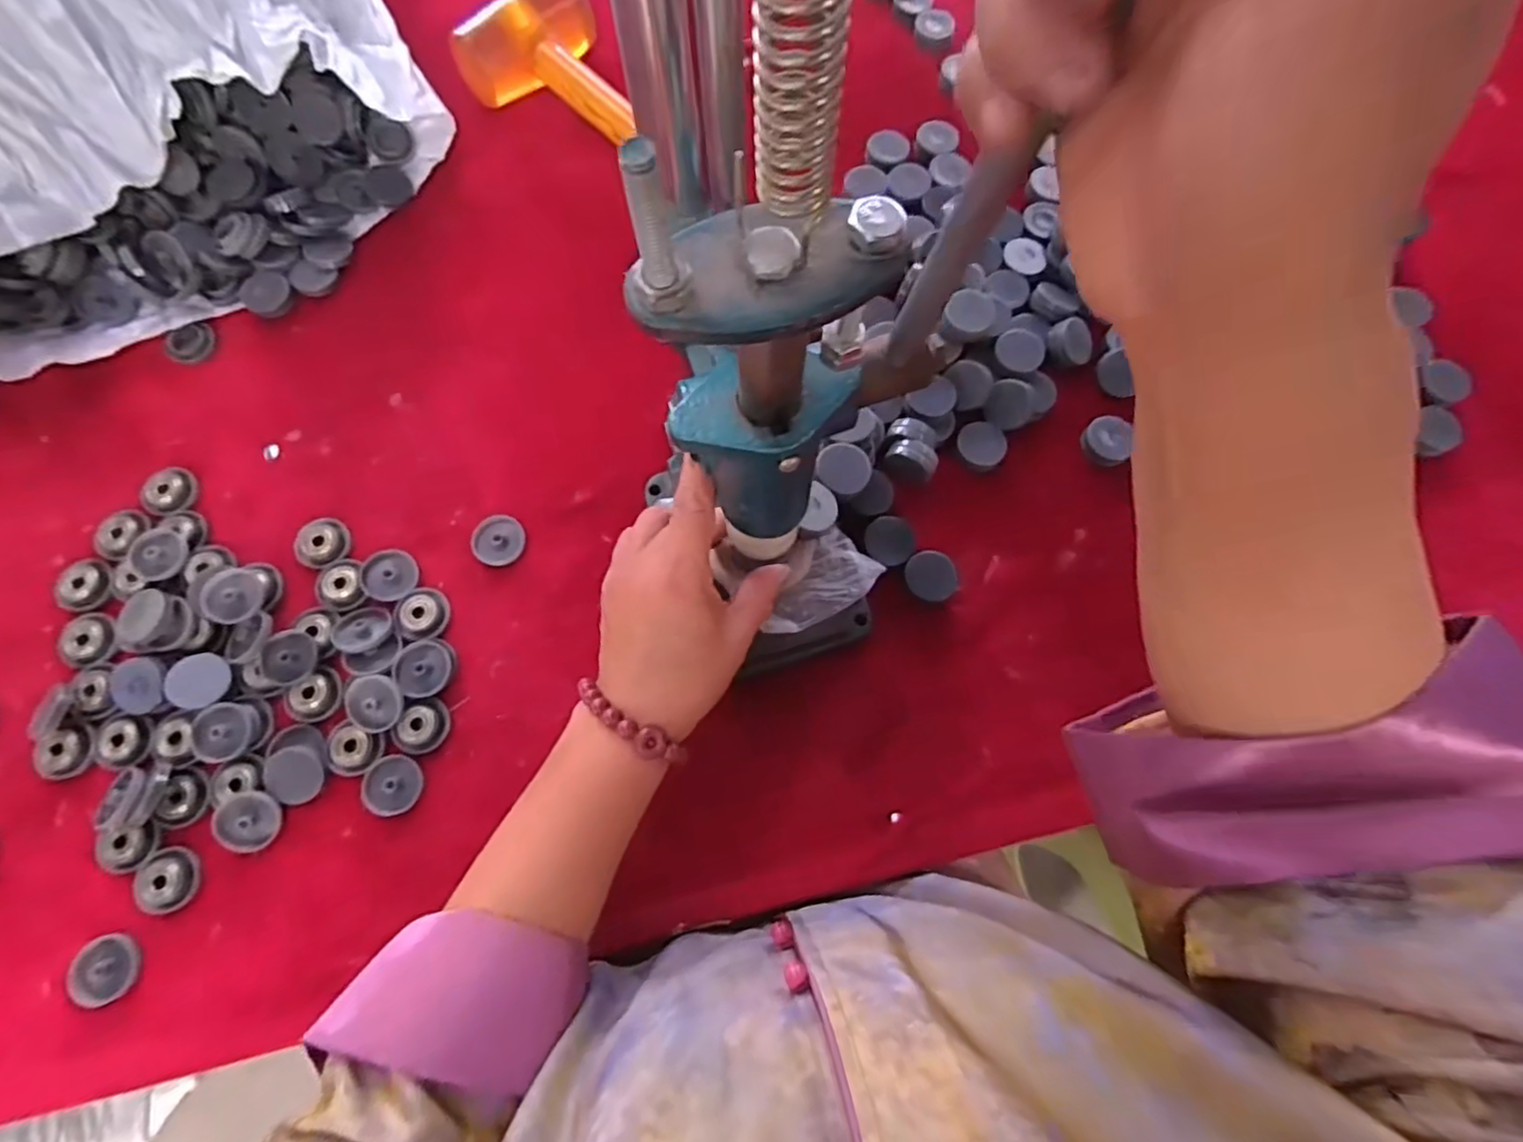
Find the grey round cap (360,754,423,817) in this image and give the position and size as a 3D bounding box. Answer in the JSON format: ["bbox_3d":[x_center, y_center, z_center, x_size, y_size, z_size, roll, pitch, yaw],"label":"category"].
[{"bbox_3d":[-0.219,0.127,0.379,0.034,0.004,0.033,0,75,0],"label":"grey round cap"}]

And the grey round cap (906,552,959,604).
[{"bbox_3d":[0.109,0.003,0.412,0.033,0.005,0.030,0,75,0],"label":"grey round cap"}]

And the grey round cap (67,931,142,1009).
[{"bbox_3d":[-0.359,0.218,0.352,0.037,0.005,0.034,0,75,0],"label":"grey round cap"}]

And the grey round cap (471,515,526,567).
[{"bbox_3d":[-0.173,-0.020,0.421,0.033,0.006,0.034,0,75,0],"label":"grey round cap"}]

